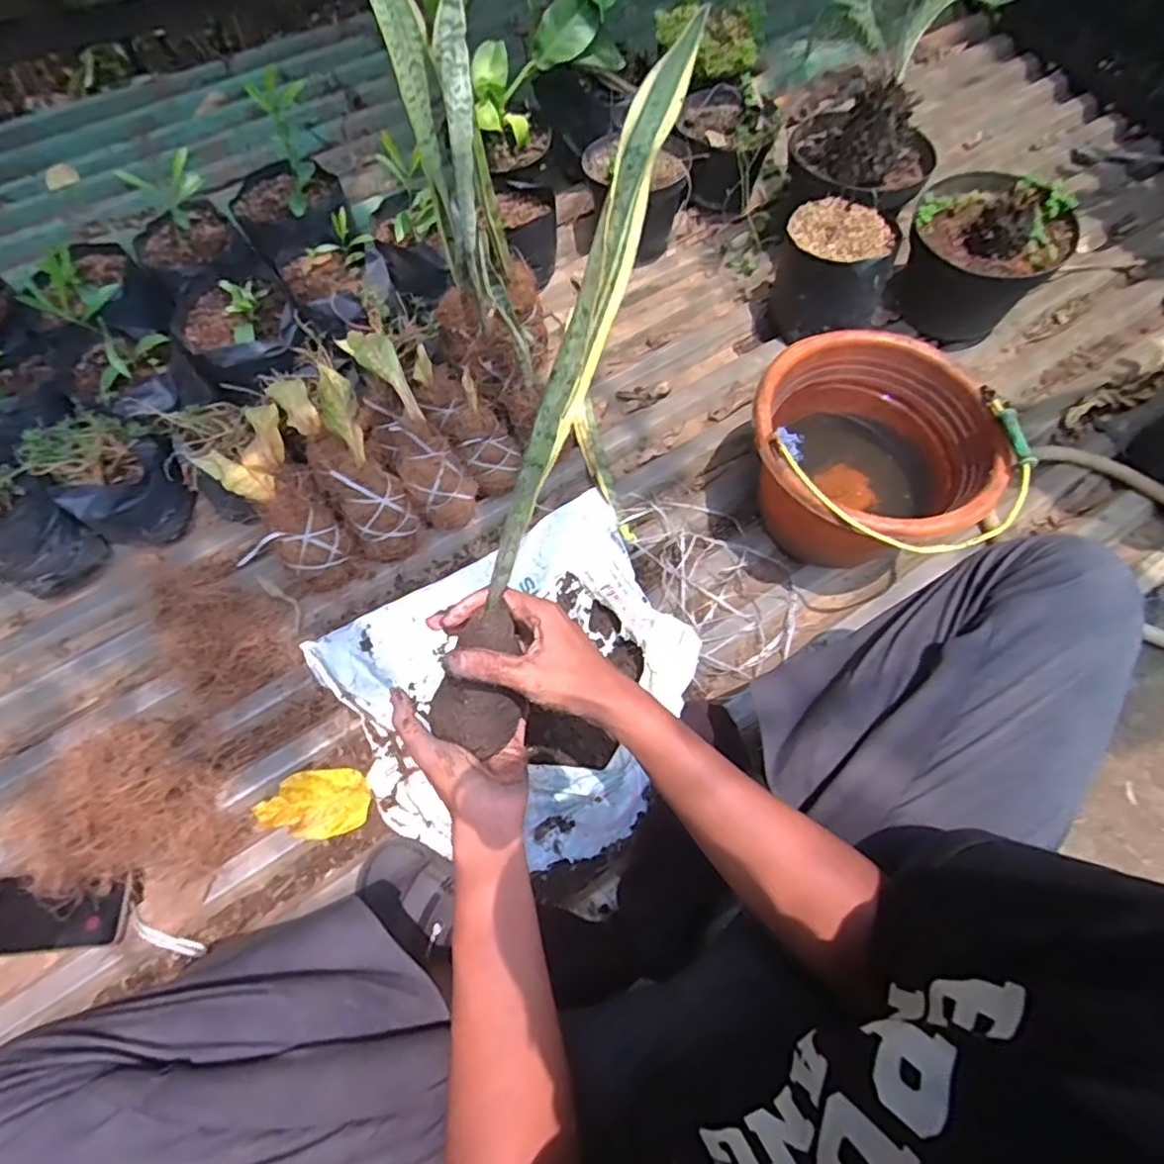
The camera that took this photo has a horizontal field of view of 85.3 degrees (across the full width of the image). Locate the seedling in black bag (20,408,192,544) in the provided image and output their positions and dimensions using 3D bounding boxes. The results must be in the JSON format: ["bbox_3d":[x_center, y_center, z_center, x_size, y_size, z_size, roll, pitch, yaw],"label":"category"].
[{"bbox_3d":[-0.597,-0.129,0.819,0.137,0.141,0.128,-35,73,-16],"label":"seedling in black bag"}]

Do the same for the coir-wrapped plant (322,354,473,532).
[{"bbox_3d":[-0.224,-0.200,0.816,0.081,0.104,0.285,-28,102,-13],"label":"coir-wrapped plant"}]

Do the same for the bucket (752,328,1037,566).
[{"bbox_3d":[0.339,-0.138,0.786,0.262,0.213,0.279,1,67,-3],"label":"bucket"}]

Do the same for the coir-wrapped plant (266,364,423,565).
[{"bbox_3d":[-0.281,-0.136,0.778,0.085,0.122,0.247,-31,111,-14],"label":"coir-wrapped plant"}]

